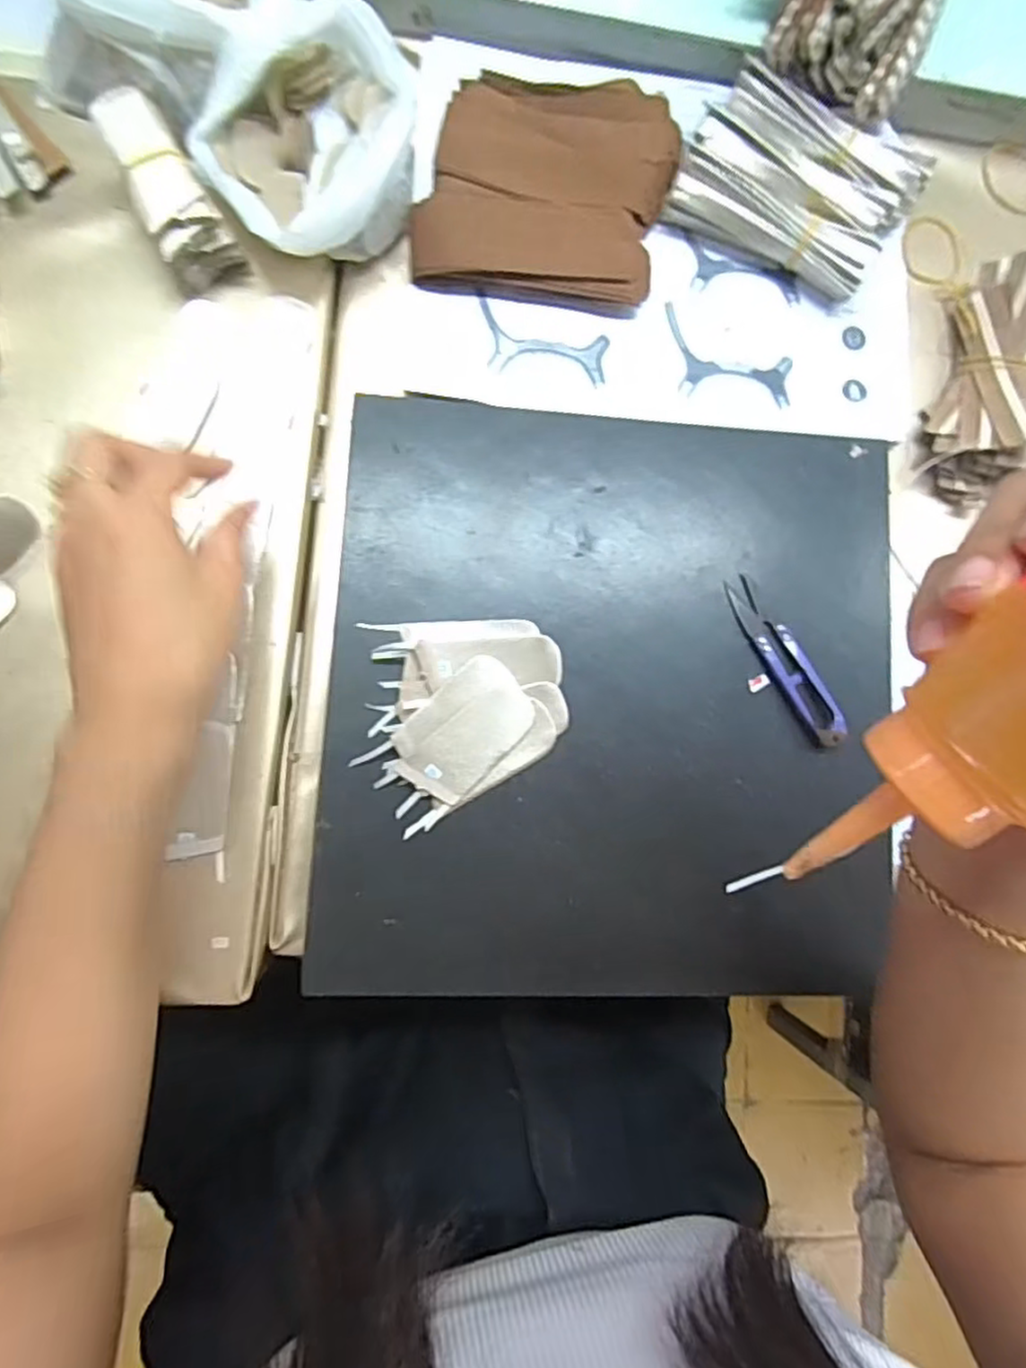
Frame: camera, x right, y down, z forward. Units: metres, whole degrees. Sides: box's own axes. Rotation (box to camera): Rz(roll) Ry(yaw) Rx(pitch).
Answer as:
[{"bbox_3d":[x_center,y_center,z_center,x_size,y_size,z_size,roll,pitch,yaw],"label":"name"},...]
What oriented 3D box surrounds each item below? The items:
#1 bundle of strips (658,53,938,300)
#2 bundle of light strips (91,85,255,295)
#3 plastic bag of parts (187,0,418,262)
[{"bbox_3d":[0.170,-0.298,0.409,0.132,0.021,0.102,23,88,-8],"label":"bundle of strips"},{"bbox_3d":[-0.176,-0.253,0.356,0.039,0.037,0.078,-29,88,-9],"label":"bundle of light strips"},{"bbox_3d":[-0.104,-0.280,0.361,0.113,0.066,0.096,-42,90,-9],"label":"plastic bag of parts"}]

